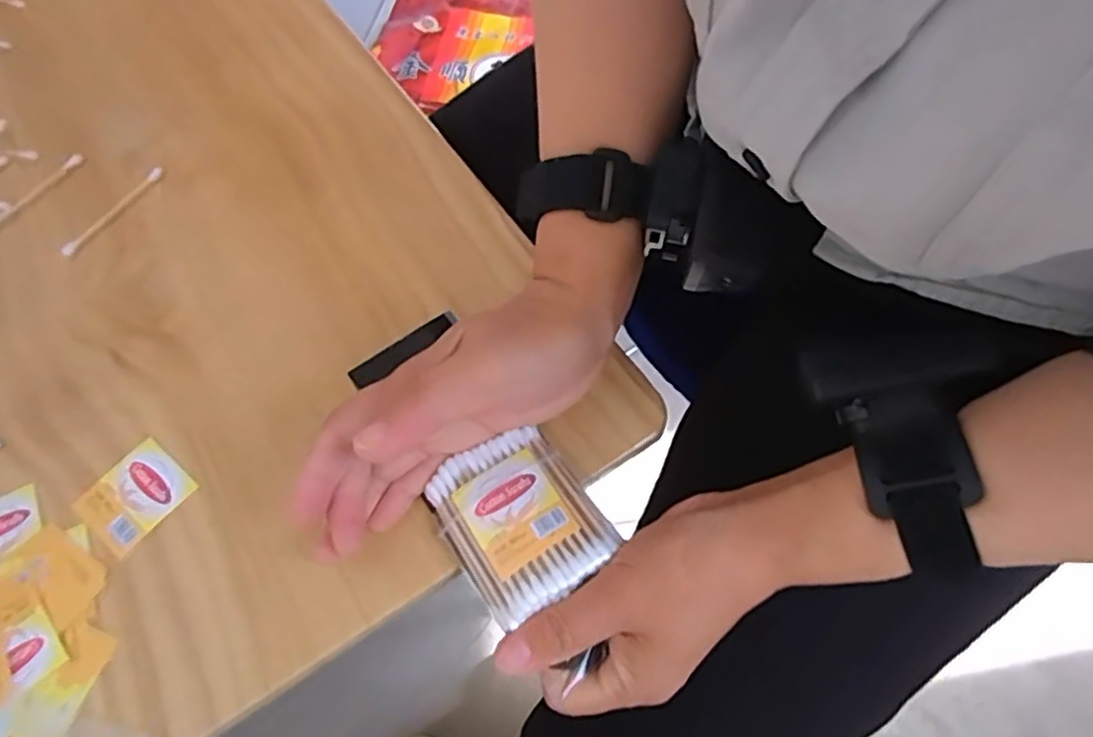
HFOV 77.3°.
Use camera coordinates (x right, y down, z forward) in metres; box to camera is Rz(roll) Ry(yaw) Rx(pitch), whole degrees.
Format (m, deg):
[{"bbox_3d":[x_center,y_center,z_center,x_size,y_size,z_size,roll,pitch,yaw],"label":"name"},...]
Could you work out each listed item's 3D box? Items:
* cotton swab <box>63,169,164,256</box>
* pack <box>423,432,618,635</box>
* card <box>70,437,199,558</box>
[{"bbox_3d":[-0.247,-0.090,0.390,0.008,0.004,0.072,29,67,17],"label":"cotton swab"},{"bbox_3d":[-0.012,0.063,0.286,0.059,0.013,0.067,-32,65,-13],"label":"pack"},{"bbox_3d":[-0.188,0.057,0.311,0.039,0.004,0.044,35,69,19],"label":"card"}]

